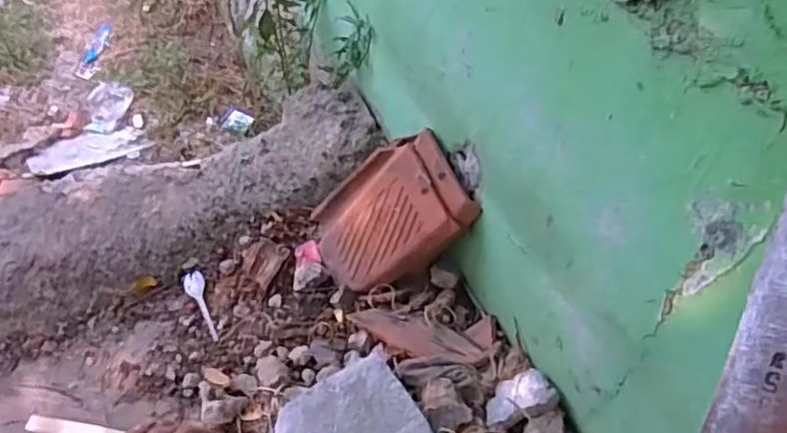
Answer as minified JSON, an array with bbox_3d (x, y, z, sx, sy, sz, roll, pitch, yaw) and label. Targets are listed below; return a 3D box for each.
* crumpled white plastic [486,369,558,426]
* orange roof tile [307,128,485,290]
[{"bbox_3d":[0.188,0.276,0.996,0.101,0.062,0.077,-14,51,-16],"label":"crumpled white plastic"},{"bbox_3d":[-0.013,-0.003,1.161,0.056,0.336,0.216,-2,65,-50],"label":"orange roof tile"}]

